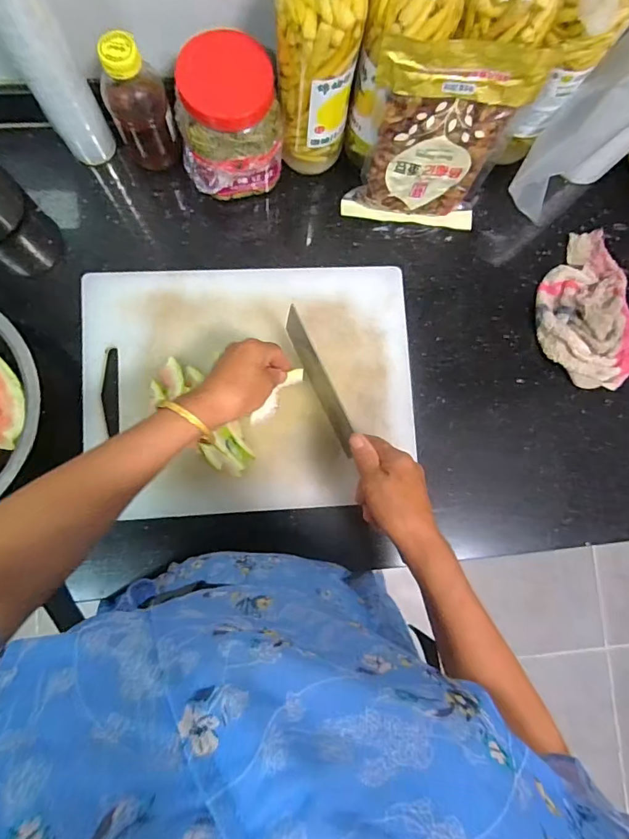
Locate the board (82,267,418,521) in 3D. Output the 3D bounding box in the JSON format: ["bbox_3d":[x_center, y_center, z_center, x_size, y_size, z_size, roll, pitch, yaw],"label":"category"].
[{"bbox_3d":[-0.074,-0.037,0.556,0.384,0.027,0.286,-3,85,-5],"label":"board"}]

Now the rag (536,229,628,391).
[{"bbox_3d":[0.349,-0.144,0.597,0.119,0.035,0.205,-9,85,-5],"label":"rag"}]

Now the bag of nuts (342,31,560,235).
[{"bbox_3d":[0.135,-0.317,0.529,0.165,0.211,0.050,-1,67,-6],"label":"bag of nuts"}]

